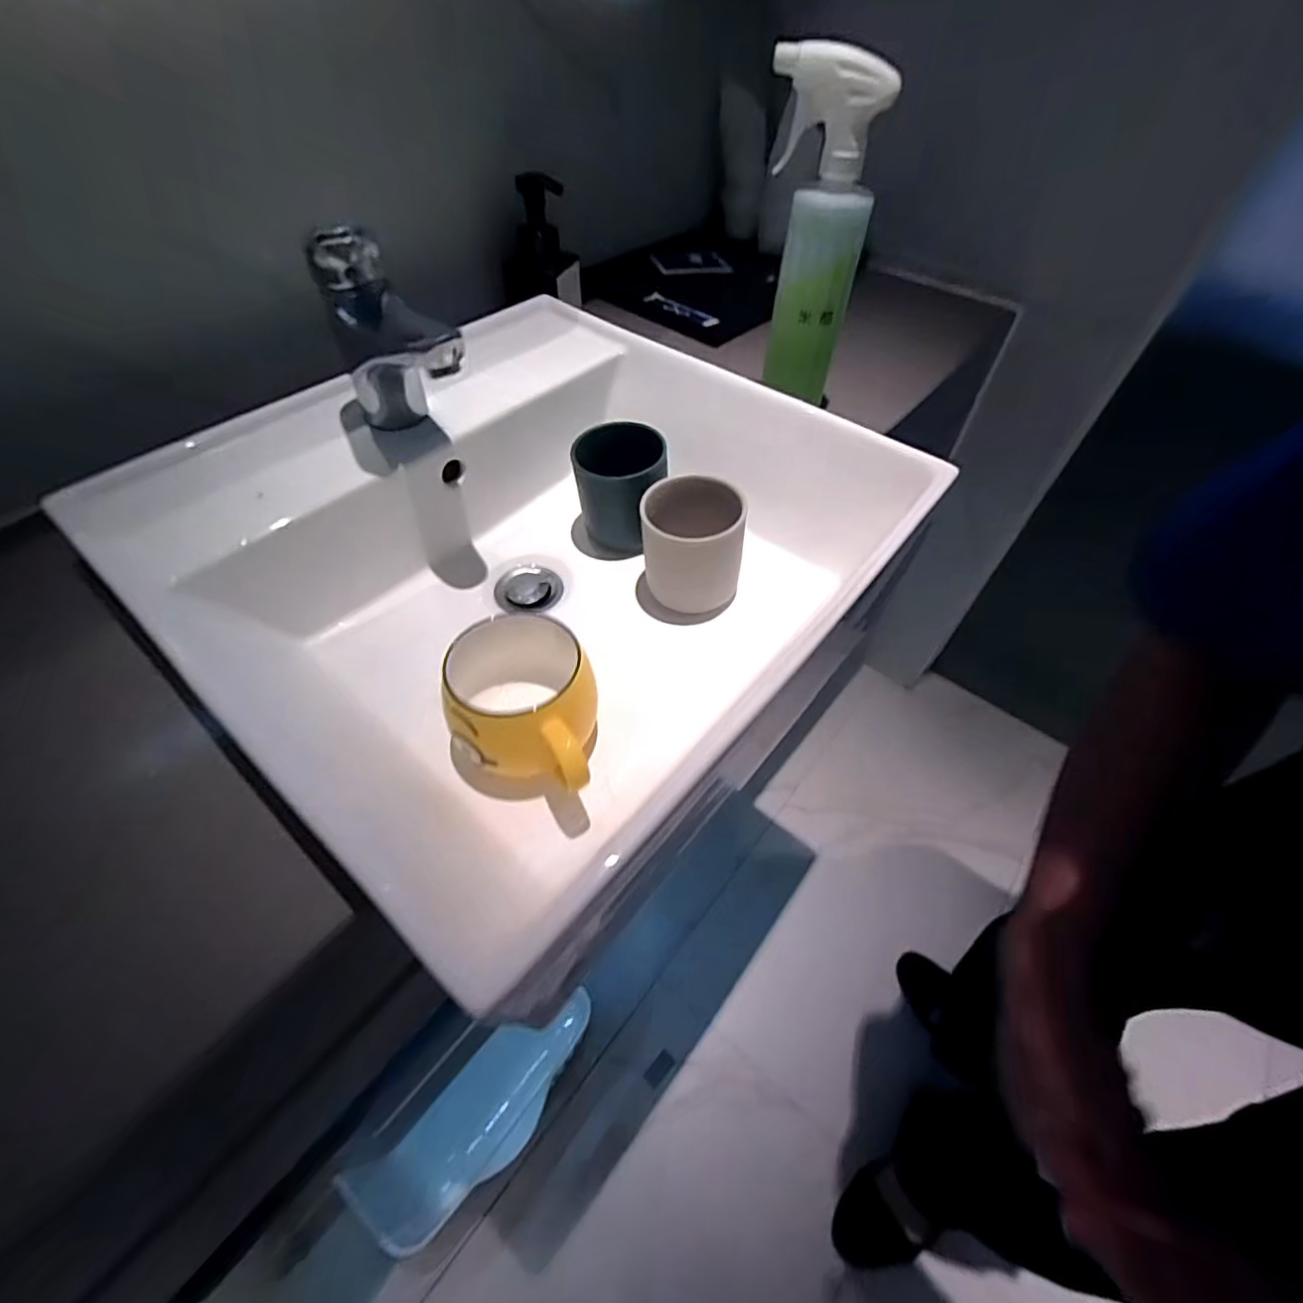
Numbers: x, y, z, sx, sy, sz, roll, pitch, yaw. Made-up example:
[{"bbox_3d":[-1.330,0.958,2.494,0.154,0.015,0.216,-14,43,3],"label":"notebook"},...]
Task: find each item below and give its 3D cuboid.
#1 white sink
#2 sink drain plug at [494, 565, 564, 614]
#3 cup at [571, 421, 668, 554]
[{"bbox_3d":[-0.091,-0.084,0.473,0.437,0.145,0.466,34,57,23],"label":"white sink"},{"bbox_3d":[-0.112,-0.058,0.534,0.056,0.012,0.057,1,50,-2],"label":"sink drain plug"},{"bbox_3d":[-0.027,-0.142,0.524,0.078,0.090,0.082,1,50,-2],"label":"cup"}]

